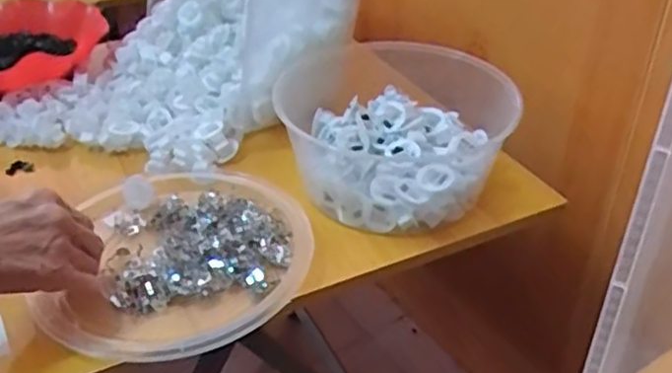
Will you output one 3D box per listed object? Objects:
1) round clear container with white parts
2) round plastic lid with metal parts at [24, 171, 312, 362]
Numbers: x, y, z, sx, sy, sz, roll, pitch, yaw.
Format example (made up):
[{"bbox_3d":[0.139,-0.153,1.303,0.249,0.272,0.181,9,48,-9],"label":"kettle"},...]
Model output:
[{"bbox_3d":[0.056,-0.068,0.686,0.228,0.094,0.249,-4,36,-3],"label":"round clear container with white parts"},{"bbox_3d":[-0.129,0.053,0.583,0.204,0.028,0.243,-1,36,0],"label":"round plastic lid with metal parts"}]

